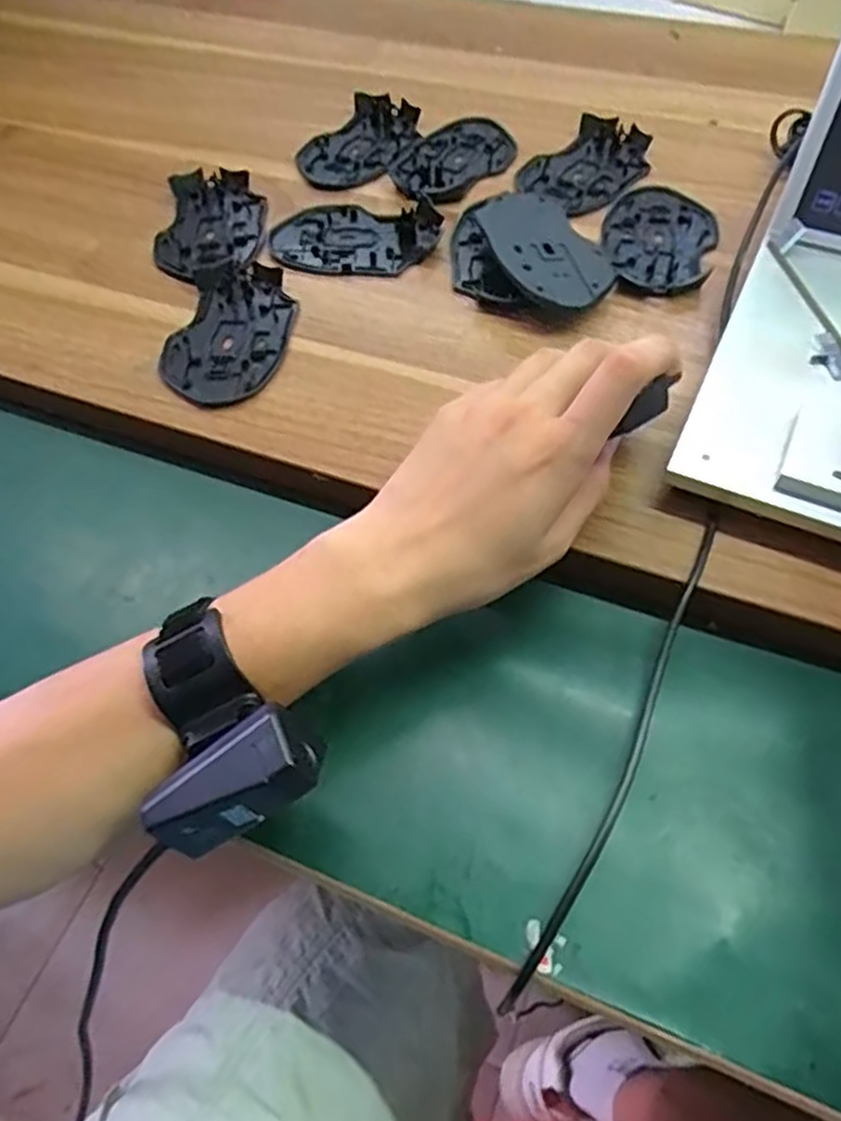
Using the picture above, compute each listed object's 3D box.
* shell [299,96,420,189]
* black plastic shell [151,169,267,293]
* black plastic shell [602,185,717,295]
[{"bbox_3d":[-0.045,-0.325,0.571,0.071,0.014,0.113,30,64,18],"label":"shell"},{"bbox_3d":[-0.148,-0.234,0.518,0.073,0.013,0.122,-4,59,0],"label":"black plastic shell"},{"bbox_3d":[0.161,-0.220,0.494,0.071,0.010,0.118,11,60,9],"label":"black plastic shell"}]

